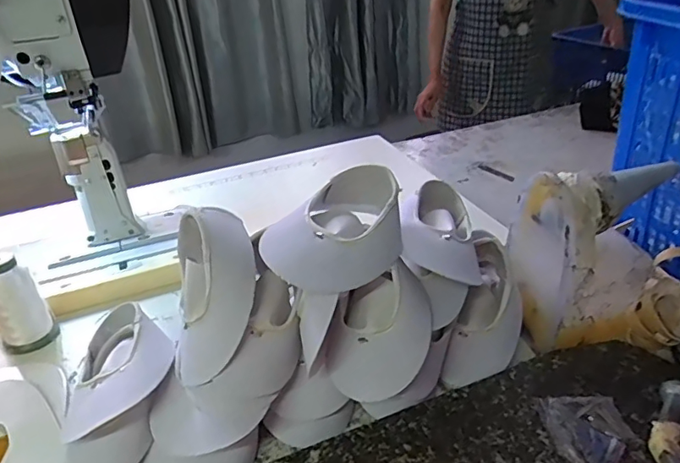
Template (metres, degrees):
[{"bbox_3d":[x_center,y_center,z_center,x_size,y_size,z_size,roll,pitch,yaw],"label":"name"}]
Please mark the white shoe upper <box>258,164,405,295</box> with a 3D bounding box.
[{"bbox_3d":[0.000,-0.003,0.489,0.096,0.063,0.154,19,38,32],"label":"white shoe upper"}]

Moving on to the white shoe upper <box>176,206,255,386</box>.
[{"bbox_3d":[-0.120,0.059,0.476,0.084,0.162,0.049,1,-6,8],"label":"white shoe upper"}]

